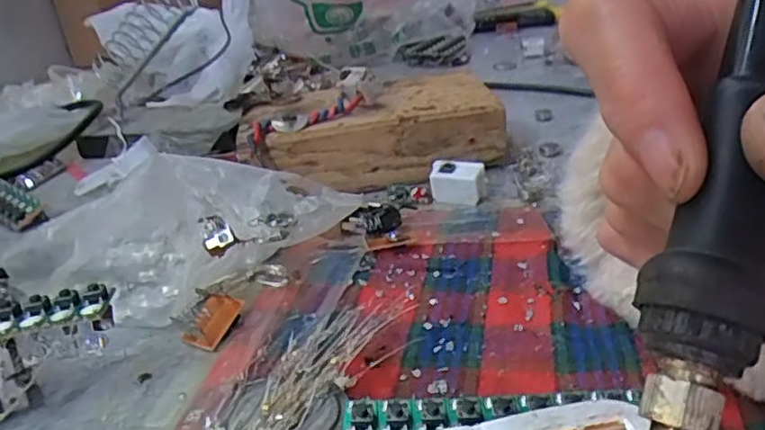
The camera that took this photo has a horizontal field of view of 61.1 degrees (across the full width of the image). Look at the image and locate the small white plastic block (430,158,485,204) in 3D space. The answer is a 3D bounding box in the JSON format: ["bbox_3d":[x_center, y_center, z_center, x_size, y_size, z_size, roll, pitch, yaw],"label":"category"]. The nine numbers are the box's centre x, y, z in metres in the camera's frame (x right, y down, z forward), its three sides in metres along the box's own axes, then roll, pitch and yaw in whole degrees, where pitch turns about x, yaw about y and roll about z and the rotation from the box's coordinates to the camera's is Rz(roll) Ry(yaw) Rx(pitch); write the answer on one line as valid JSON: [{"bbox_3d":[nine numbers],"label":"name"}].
[{"bbox_3d":[0.038,-0.018,0.330,0.026,0.018,0.012,6,29,25],"label":"small white plastic block"}]

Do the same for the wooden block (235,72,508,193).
[{"bbox_3d":[-0.008,-0.047,0.377,0.144,0.043,0.078,-11,27,-8],"label":"wooden block"}]

